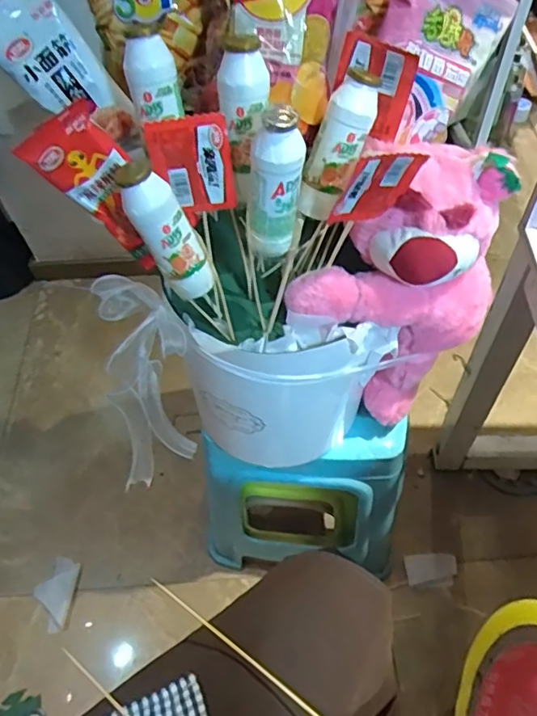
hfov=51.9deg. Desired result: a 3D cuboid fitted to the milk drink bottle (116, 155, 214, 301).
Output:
[{"bbox_3d":[-0.075,-0.092,0.413,0.033,0.116,0.040,16,55,39],"label":"milk drink bottle"}]

